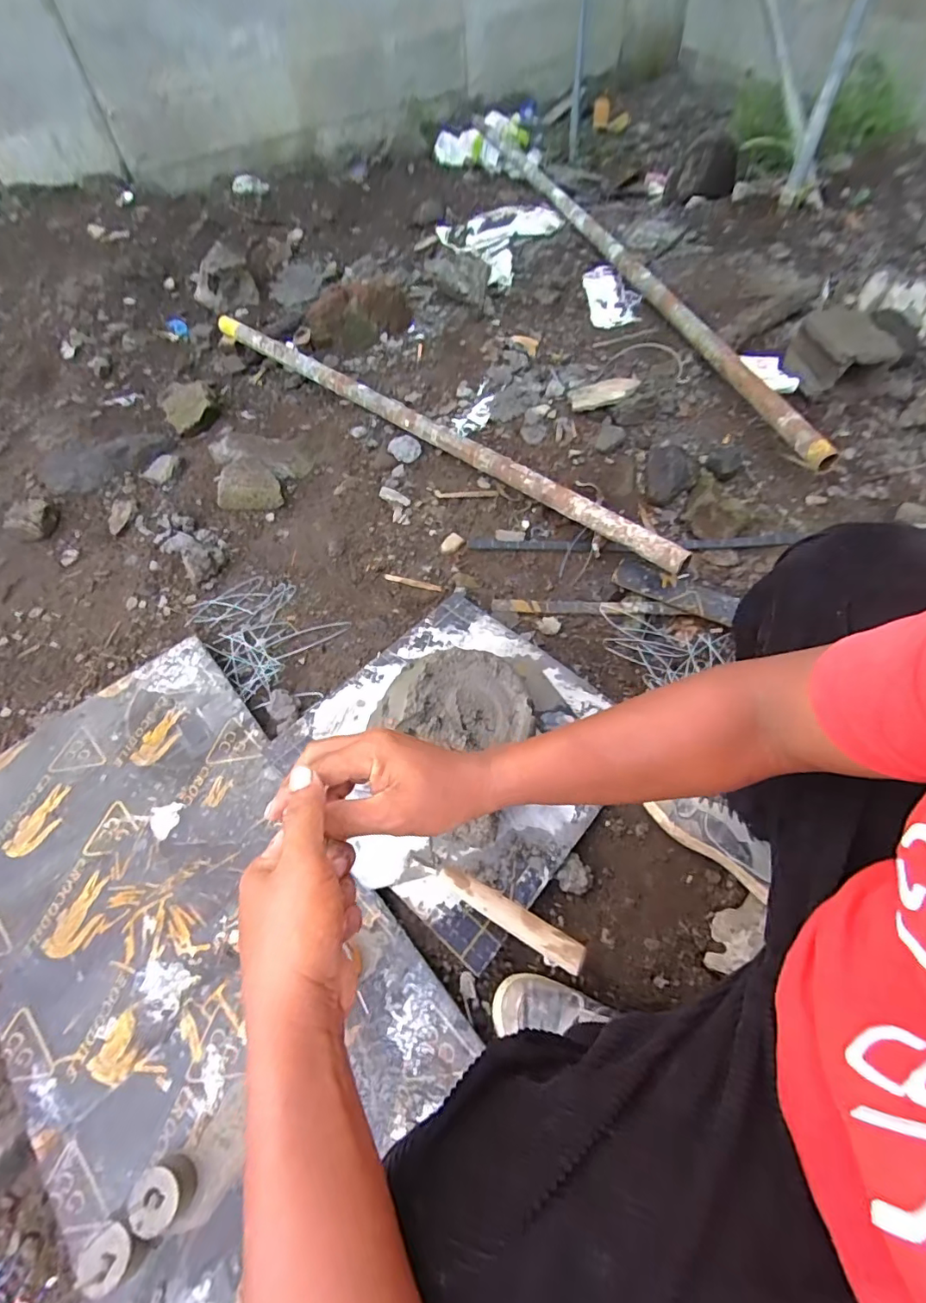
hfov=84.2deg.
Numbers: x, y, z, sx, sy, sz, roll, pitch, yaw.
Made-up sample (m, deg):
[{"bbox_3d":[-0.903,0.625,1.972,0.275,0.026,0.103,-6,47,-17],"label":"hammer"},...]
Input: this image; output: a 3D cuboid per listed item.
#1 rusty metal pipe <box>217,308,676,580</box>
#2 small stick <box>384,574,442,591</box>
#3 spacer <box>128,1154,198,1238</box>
[{"bbox_3d":[-0.113,-0.539,1.202,1.376,0.056,0.042,33,68,22],"label":"rusty metal pipe"},{"bbox_3d":[-0.099,-0.138,1.016,0.121,0.005,0.016,14,62,14],"label":"small stick"},{"bbox_3d":[-0.311,0.566,0.534,0.055,0.034,0.053,-3,60,5],"label":"spacer"}]

